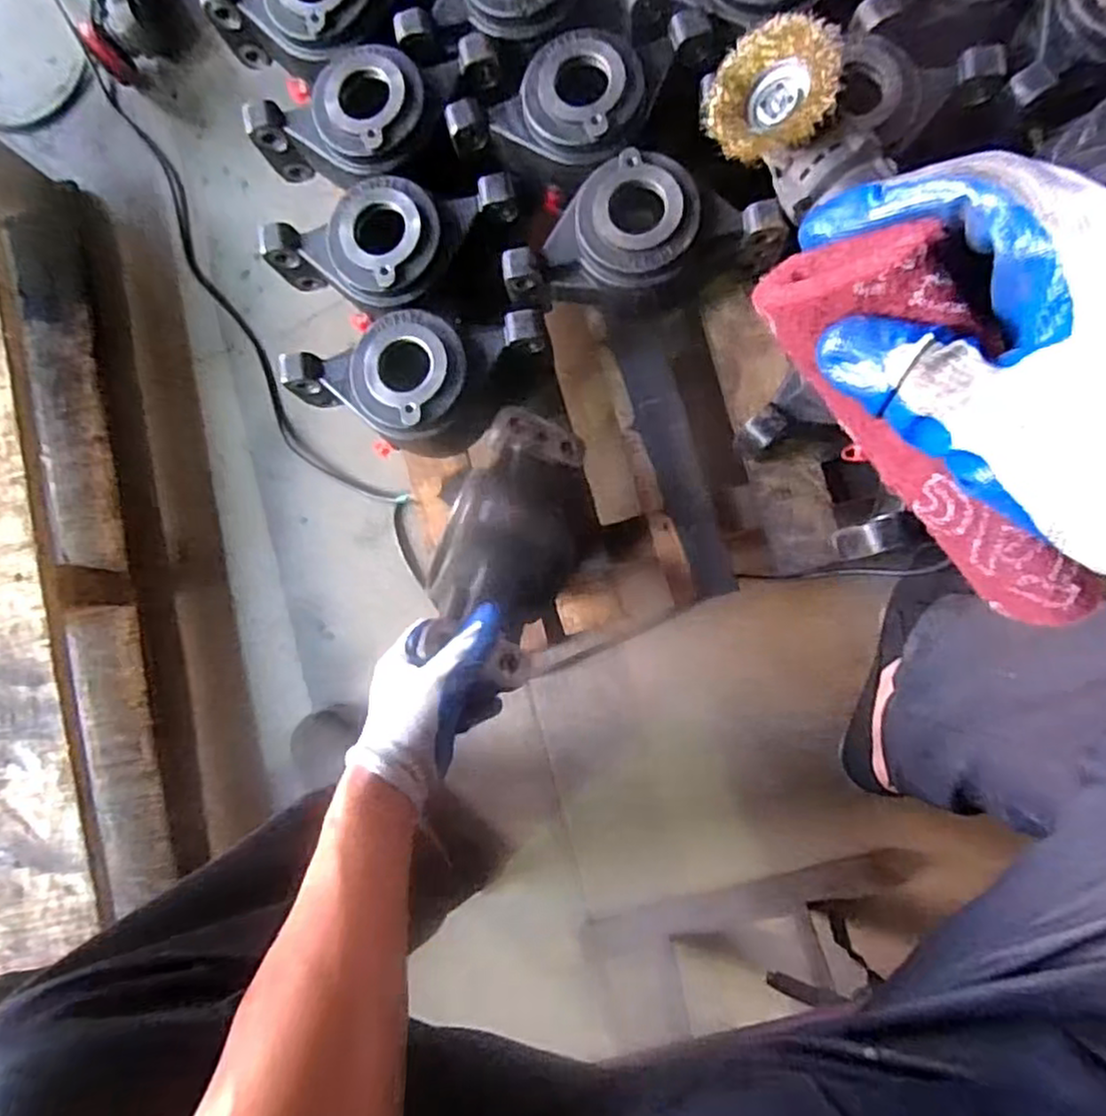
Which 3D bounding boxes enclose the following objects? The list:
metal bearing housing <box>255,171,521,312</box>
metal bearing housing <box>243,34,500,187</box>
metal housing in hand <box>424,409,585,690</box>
[{"bbox_3d":[-0.145,-0.270,0.627,0.220,0.080,0.113,4,87,7],"label":"metal bearing housing"},{"bbox_3d":[-0.160,-0.392,0.638,0.224,0.078,0.127,0,86,7],"label":"metal bearing housing"},{"bbox_3d":[-0.030,-0.014,0.570,0.094,0.082,0.223,12,64,7],"label":"metal housing in hand"}]

